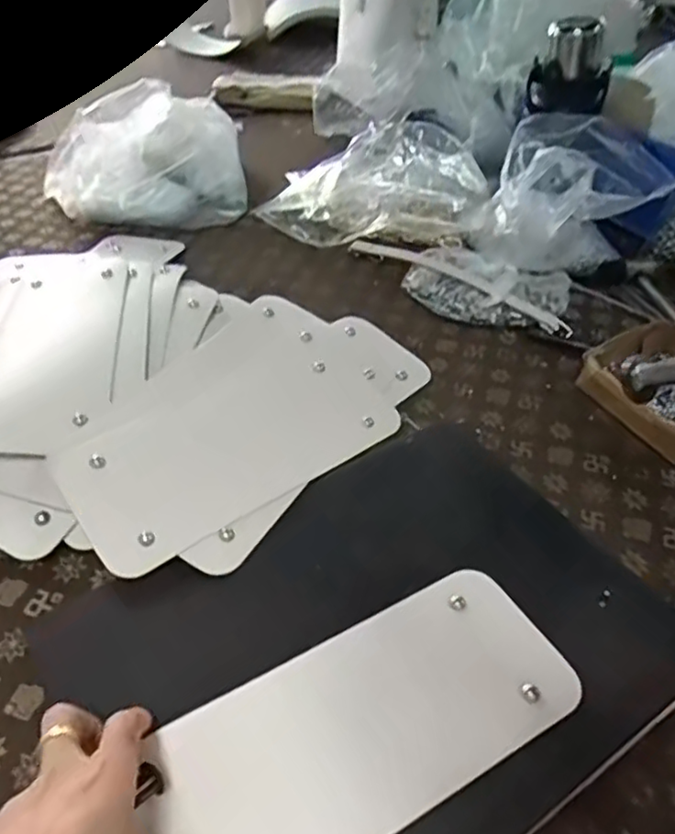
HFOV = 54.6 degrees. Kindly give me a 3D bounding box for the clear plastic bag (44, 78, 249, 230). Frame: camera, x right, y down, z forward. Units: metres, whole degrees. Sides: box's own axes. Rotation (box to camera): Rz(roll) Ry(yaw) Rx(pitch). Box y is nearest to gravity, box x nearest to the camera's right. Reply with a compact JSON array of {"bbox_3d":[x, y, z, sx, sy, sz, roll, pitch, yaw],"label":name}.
[{"bbox_3d":[-0.284,-0.386,0.955,0.287,0.119,0.231,-5,44,-5],"label":"clear plastic bag"}]

